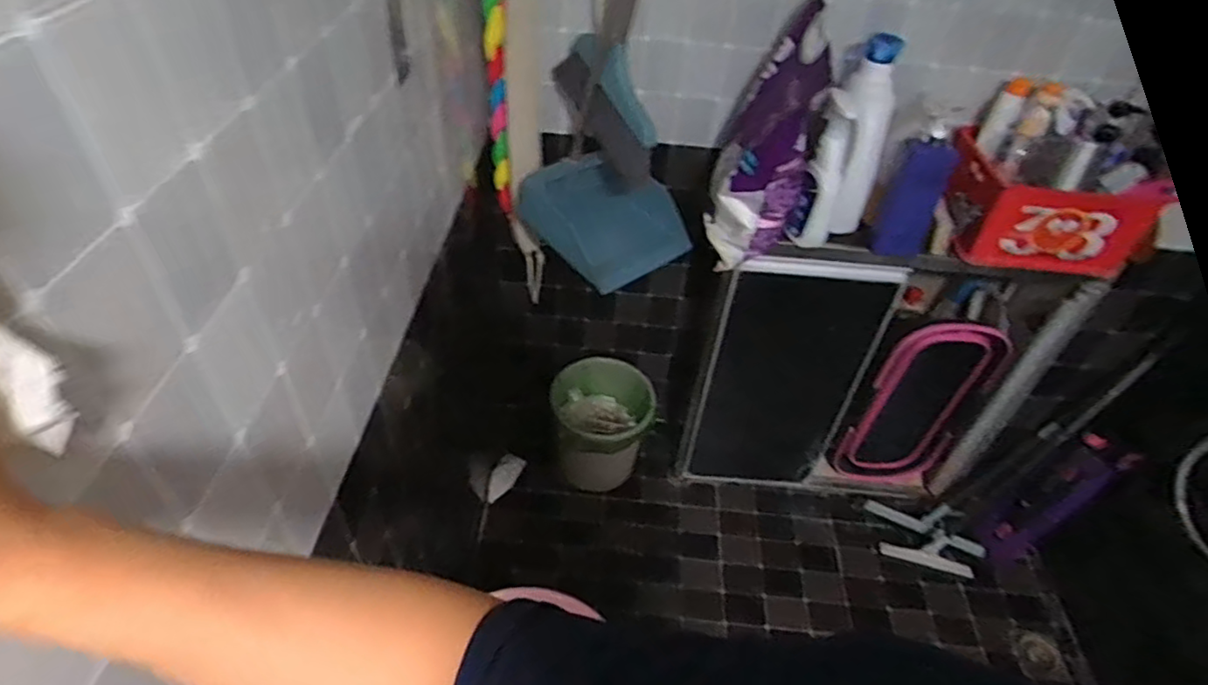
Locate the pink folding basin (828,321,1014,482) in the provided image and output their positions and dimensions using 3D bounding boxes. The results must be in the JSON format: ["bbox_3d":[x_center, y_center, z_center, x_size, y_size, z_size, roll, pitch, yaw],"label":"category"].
[{"bbox_3d":[0.731,0.158,1.555,0.271,0.477,0.055,9,44,4],"label":"pink folding basin"}]

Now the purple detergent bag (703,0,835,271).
[{"bbox_3d":[0.285,-0.346,1.140,0.161,0.379,0.271,1,44,-5],"label":"purple detergent bag"}]

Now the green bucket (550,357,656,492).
[{"bbox_3d":[0.003,0.211,1.715,0.254,0.231,0.237,3,44,-3],"label":"green bucket"}]

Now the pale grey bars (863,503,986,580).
[{"bbox_3d":[0.812,0.487,1.650,0.269,0.071,0.141,10,44,5],"label":"pale grey bars"}]

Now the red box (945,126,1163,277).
[{"bbox_3d":[0.801,-0.258,1.222,0.328,0.148,0.228,5,44,0],"label":"red box"}]

